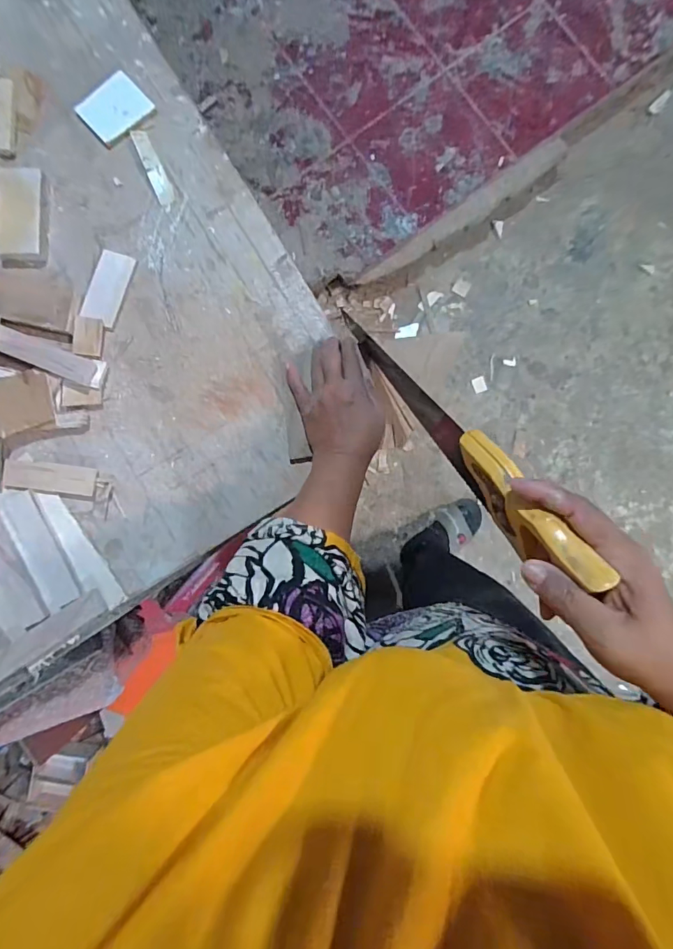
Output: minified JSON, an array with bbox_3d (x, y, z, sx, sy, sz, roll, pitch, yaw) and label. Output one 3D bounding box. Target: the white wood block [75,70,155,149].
[{"bbox_3d":[-0.266,-0.438,0.540,0.076,0.006,0.068,-42,87,0],"label":"white wood block"}]

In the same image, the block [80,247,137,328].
[{"bbox_3d":[-0.266,-0.217,0.526,0.042,0.006,0.086,18,88,3],"label":"block"}]

